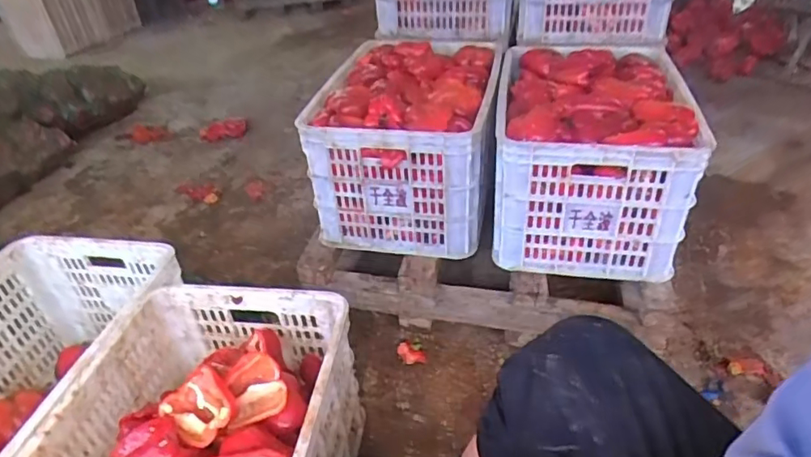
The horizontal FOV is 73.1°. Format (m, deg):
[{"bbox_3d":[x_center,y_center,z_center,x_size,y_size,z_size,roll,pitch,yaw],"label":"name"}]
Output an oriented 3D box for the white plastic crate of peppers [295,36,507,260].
[{"bbox_3d":[0.024,-0.234,1.298,0.368,0.293,0.563,3,37,10],"label":"white plastic crate of peppers"}]

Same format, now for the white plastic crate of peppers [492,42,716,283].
[{"bbox_3d":[0.384,-0.180,1.189,0.342,0.296,0.532,4,37,12],"label":"white plastic crate of peppers"}]

